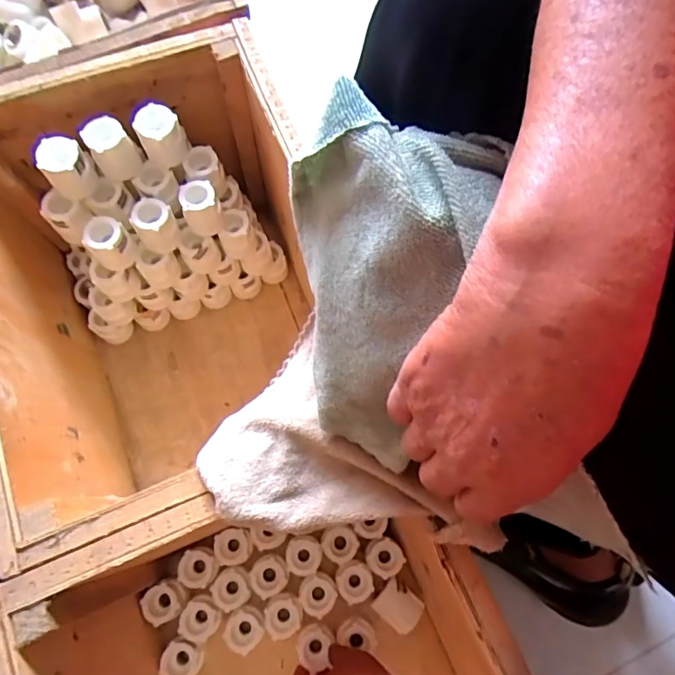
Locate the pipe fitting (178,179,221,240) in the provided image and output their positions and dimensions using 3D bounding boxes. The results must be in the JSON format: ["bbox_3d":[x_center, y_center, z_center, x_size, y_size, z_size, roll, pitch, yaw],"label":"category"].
[{"bbox_3d":[-0.142,-0.135,0.523,0.037,0.045,0.039,-18,72,-7],"label":"pipe fitting"}]

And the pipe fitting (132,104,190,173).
[{"bbox_3d":[-0.176,-0.201,0.504,0.042,0.058,0.033,-20,72,-8],"label":"pipe fitting"}]

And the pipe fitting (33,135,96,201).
[{"bbox_3d":[-0.264,-0.165,0.490,0.041,0.059,0.040,0,71,-1],"label":"pipe fitting"}]

